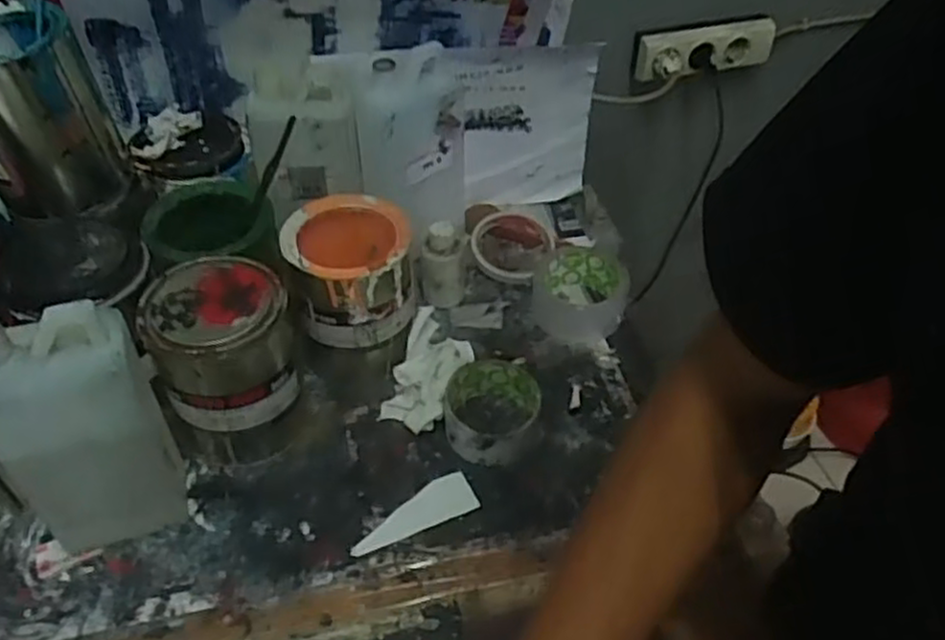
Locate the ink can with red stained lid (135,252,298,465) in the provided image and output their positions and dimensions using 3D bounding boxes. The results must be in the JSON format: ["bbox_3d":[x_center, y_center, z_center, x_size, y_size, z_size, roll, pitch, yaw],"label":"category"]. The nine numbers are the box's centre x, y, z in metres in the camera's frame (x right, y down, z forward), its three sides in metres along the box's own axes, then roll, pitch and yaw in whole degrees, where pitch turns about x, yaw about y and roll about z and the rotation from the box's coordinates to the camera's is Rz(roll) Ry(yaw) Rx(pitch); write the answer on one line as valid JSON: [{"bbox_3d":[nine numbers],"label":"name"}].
[{"bbox_3d":[-0.199,0.038,0.623,0.110,0.147,0.106,-19,49,-18],"label":"ink can with red stained lid"}]

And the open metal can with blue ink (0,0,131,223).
[{"bbox_3d":[-0.363,-0.170,0.619,0.100,0.140,0.099,-1,47,1],"label":"open metal can with blue ink"}]

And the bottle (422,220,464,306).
[{"bbox_3d":[-0.029,-0.053,0.734,0.038,0.083,0.030,-3,46,-5],"label":"bottle"}]

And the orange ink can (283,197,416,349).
[{"bbox_3d":[-0.106,-0.046,0.667,0.101,0.082,0.108,1,46,-1],"label":"orange ink can"}]

